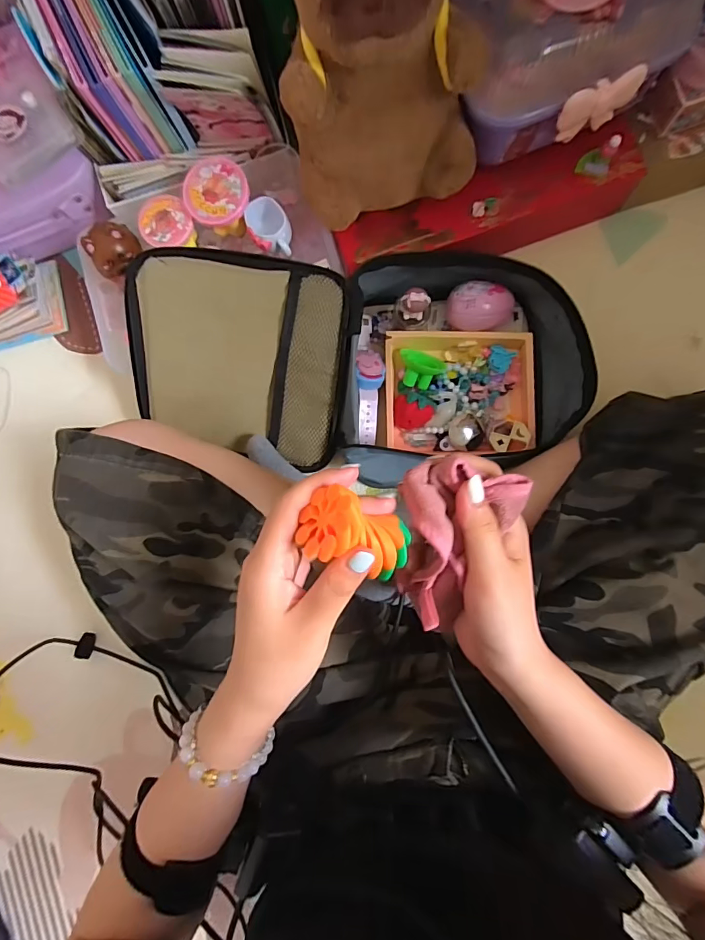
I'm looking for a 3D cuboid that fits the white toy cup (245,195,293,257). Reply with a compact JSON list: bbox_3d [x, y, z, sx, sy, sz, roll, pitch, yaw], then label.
[{"bbox_3d":[-0.090,-0.258,0.465,0.042,0.031,0.068,-25,66,4],"label":"white toy cup"}]

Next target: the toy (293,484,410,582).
[{"bbox_3d":[0.005,0.034,0.229,0.055,0.029,0.037,23,91,-26],"label":"toy"}]

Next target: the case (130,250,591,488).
[{"bbox_3d":[0.004,-0.111,0.479,0.468,0.119,0.228,-4,87,4],"label":"case"}]

